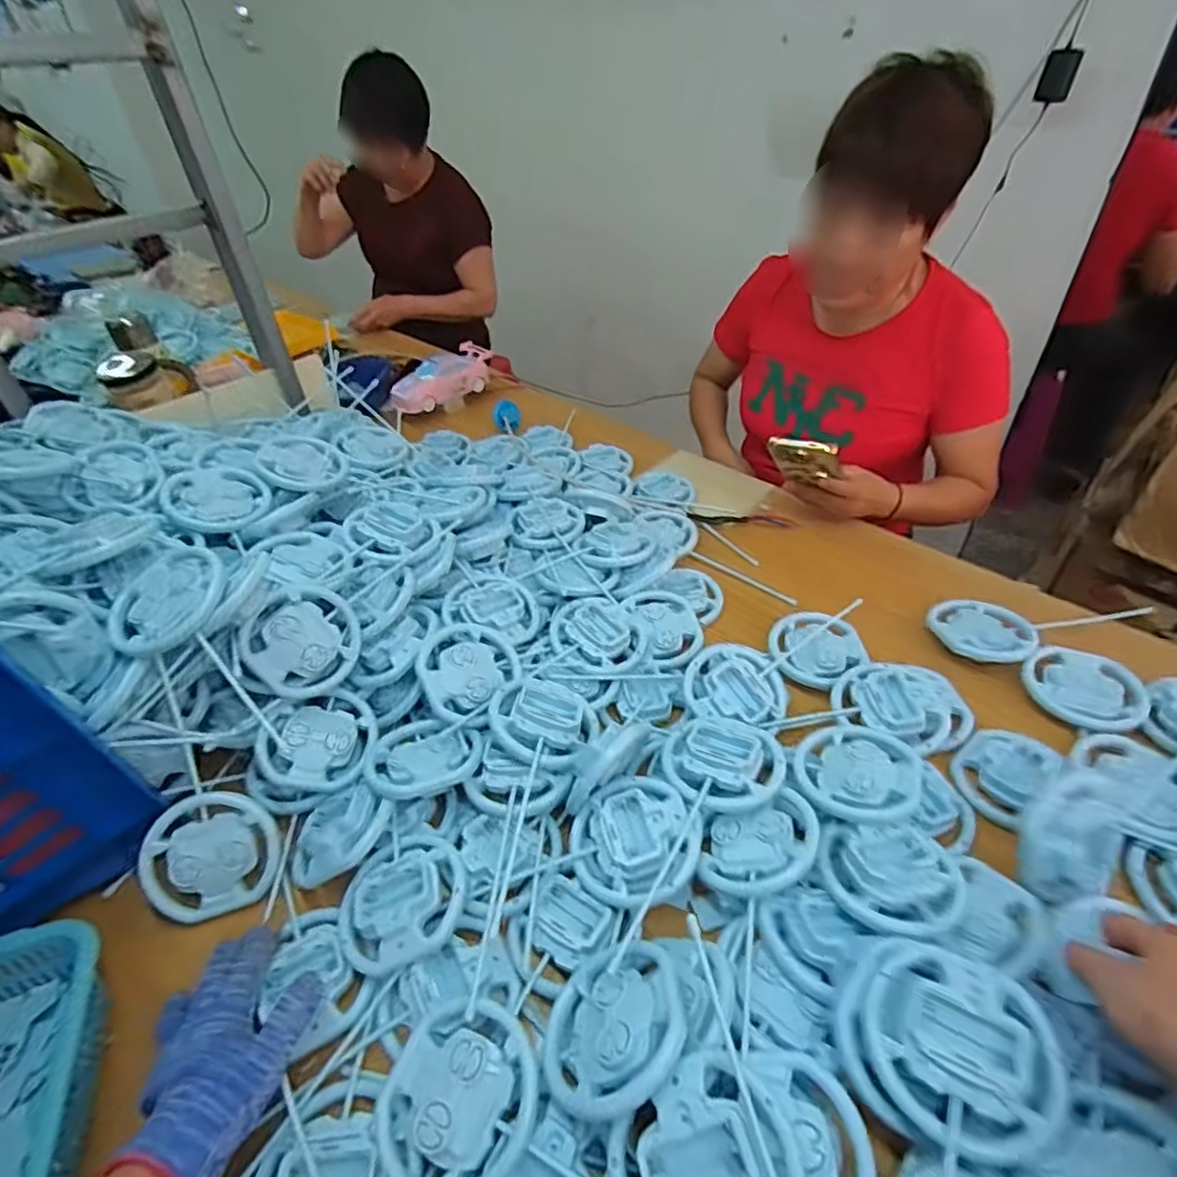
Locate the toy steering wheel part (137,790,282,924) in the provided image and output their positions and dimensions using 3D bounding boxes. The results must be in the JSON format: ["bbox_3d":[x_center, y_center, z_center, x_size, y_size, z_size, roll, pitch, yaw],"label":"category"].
[{"bbox_3d":[-0.313,0.224,0.520,0.099,0.016,0.102,1,85,-14],"label":"toy steering wheel part"}]

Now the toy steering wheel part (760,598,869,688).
[{"bbox_3d":[0.241,0.058,0.674,0.108,0.026,0.105,1,43,6],"label":"toy steering wheel part"}]

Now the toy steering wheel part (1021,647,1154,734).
[{"bbox_3d":[0.491,0.098,0.622,0.102,0.014,0.101,-2,42,2],"label":"toy steering wheel part"}]

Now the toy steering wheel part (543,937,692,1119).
[{"bbox_3d":[0.017,0.276,0.400,0.098,0.016,0.095,-21,26,37],"label":"toy steering wheel part"}]

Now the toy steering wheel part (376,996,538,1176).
[{"bbox_3d":[-0.081,0.322,0.397,0.095,0.031,0.100,-2,42,2],"label":"toy steering wheel part"}]

